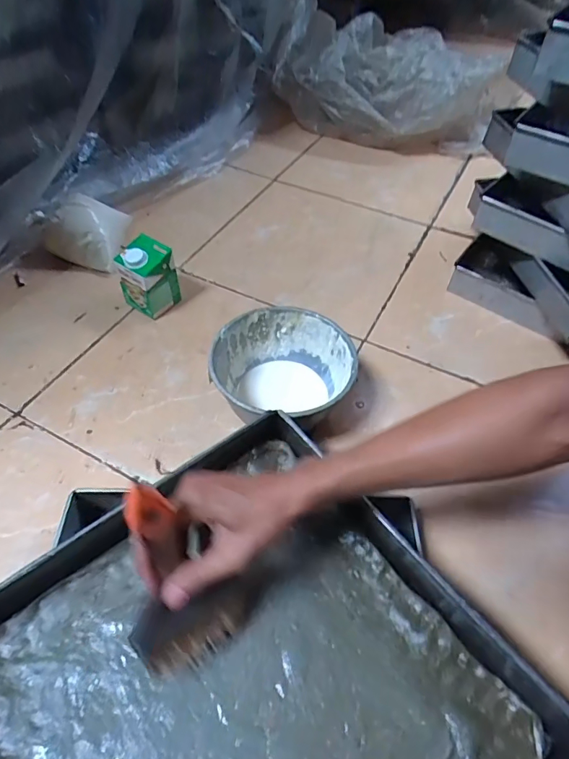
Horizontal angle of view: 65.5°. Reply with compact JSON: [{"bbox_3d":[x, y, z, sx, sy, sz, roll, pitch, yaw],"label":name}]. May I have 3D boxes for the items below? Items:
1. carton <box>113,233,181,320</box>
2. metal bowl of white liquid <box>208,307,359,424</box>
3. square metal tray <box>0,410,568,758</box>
[{"bbox_3d":[-0.238,-0.180,0.782,0.071,0.114,0.076,32,56,23],"label":"carton"},{"bbox_3d":[-0.001,-0.001,0.642,0.189,0.109,0.182,0,50,-1],"label":"metal bowl of white liquid"},{"bbox_3d":[-0.038,0.272,0.382,0.418,0.068,0.427,-30,57,-23],"label":"square metal tray"}]

